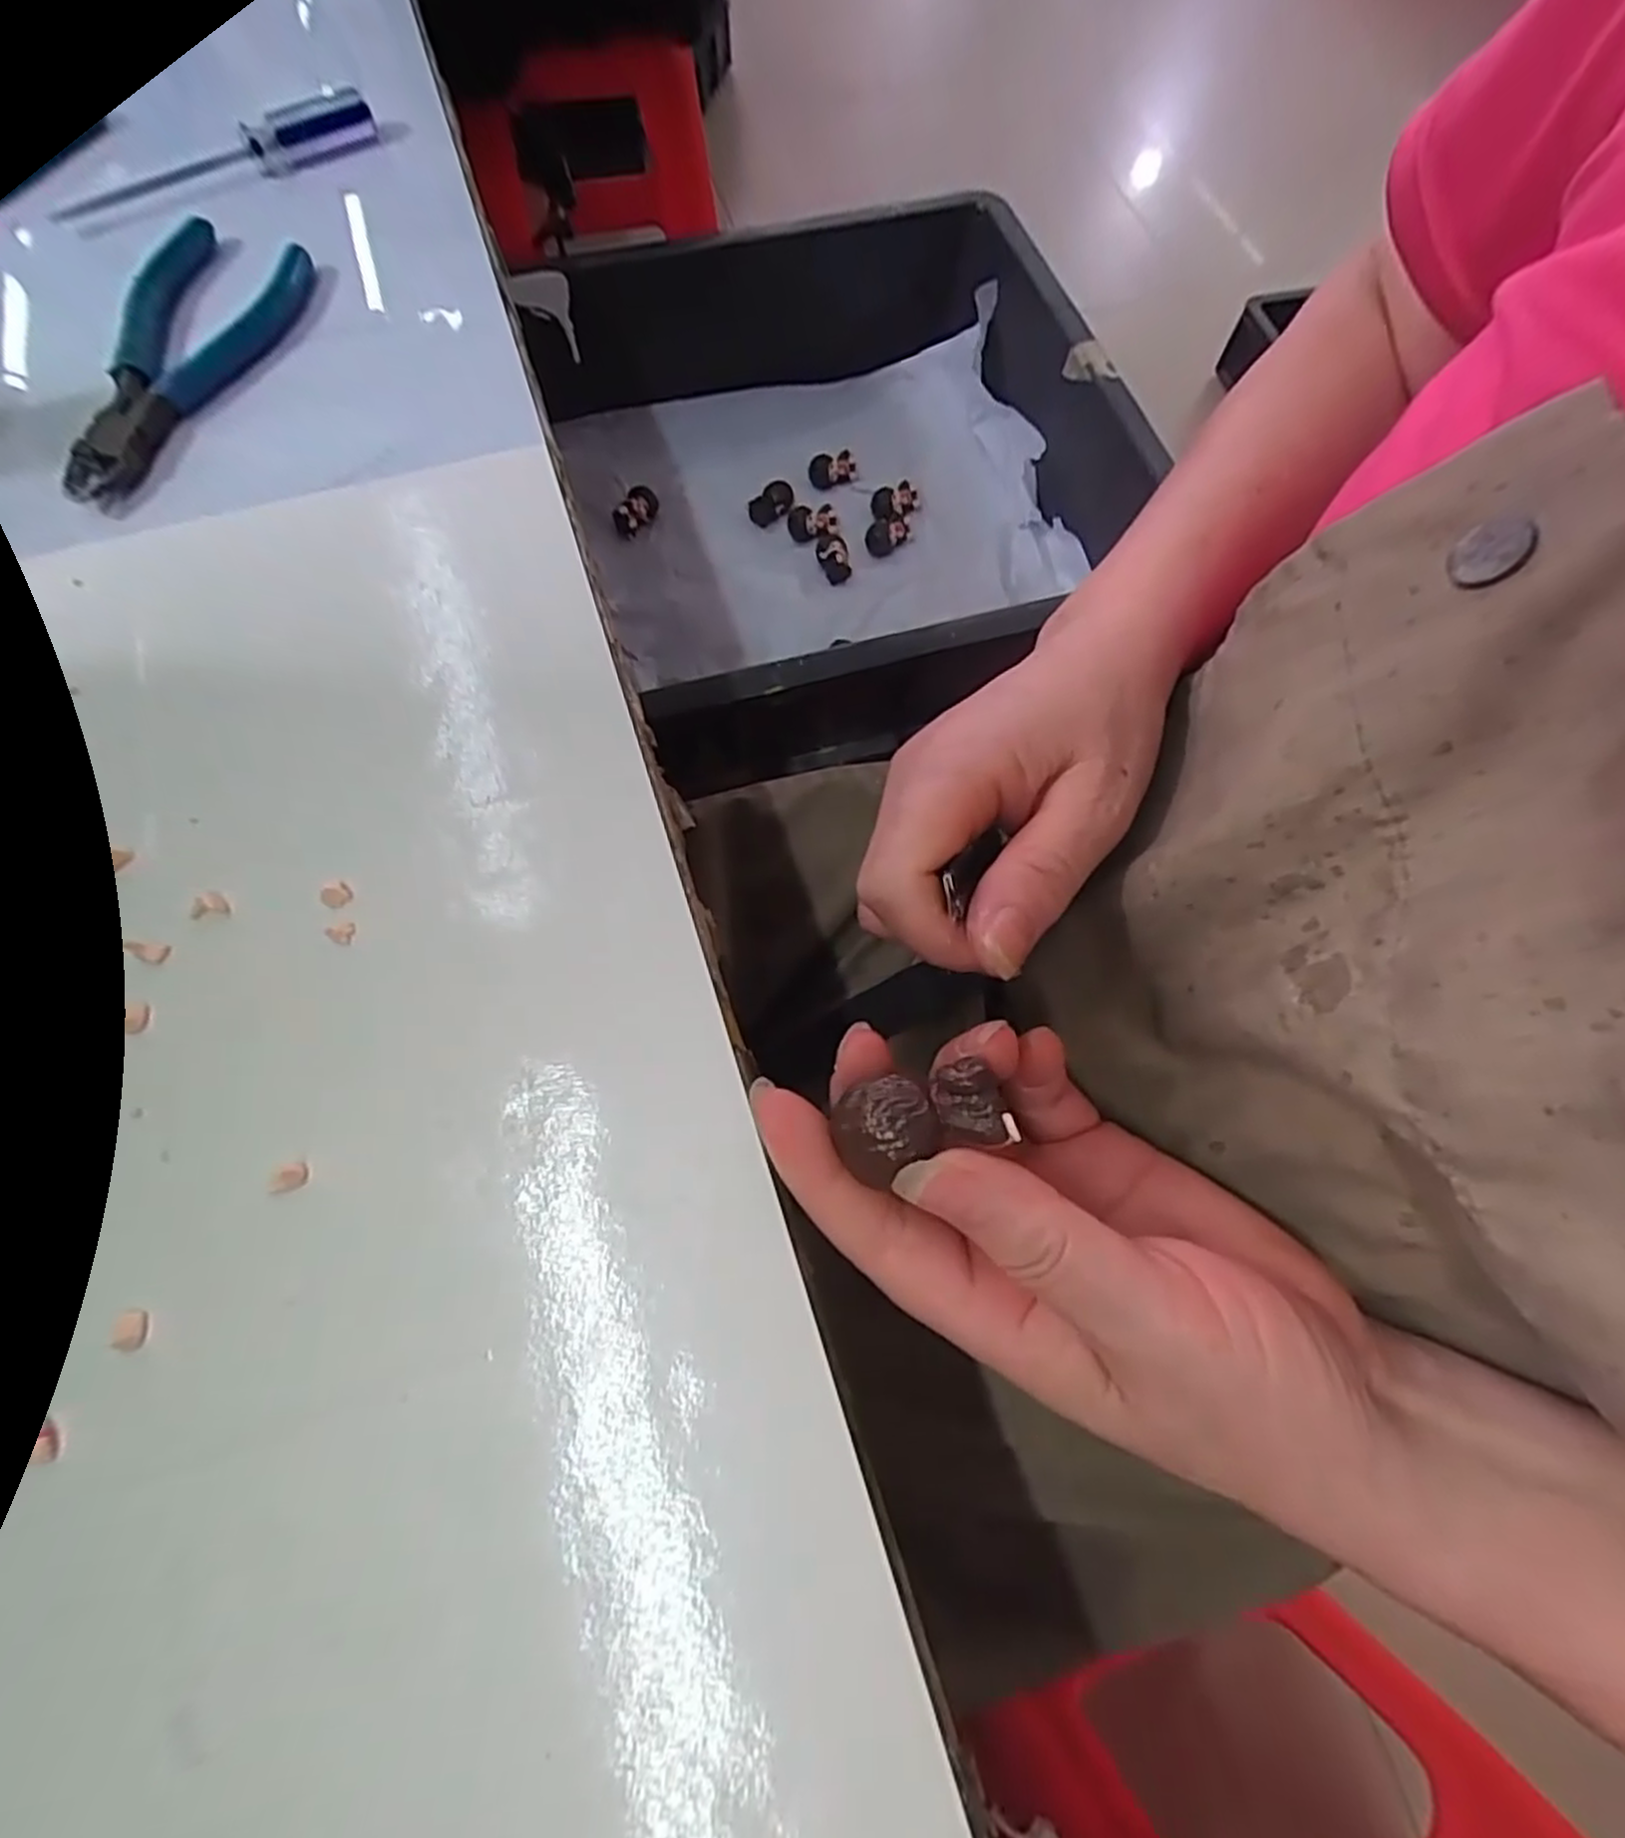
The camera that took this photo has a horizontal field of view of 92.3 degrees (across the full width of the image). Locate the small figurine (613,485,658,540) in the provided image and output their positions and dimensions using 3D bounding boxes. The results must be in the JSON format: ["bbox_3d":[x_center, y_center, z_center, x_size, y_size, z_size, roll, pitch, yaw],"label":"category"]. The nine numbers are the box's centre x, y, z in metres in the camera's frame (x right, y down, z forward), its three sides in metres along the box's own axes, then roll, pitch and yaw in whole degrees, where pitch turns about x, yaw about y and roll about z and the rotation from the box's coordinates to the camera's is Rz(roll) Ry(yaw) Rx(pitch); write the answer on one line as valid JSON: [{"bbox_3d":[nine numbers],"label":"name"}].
[{"bbox_3d":[-0.143,-0.329,0.630,0.024,0.015,0.047,26,71,8],"label":"small figurine"}]

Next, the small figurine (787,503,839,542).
[{"bbox_3d":[0.000,-0.325,0.638,0.040,0.015,0.027,-7,70,-4],"label":"small figurine"}]

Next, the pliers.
[{"bbox_3d":[-0.217,-0.189,0.264,0.051,0.014,0.126,12,70,4],"label":"pliers"}]

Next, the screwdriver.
[{"bbox_3d":[-0.230,-0.293,0.302,0.122,0.020,0.017,-26,72,-10],"label":"screwdriver"}]

